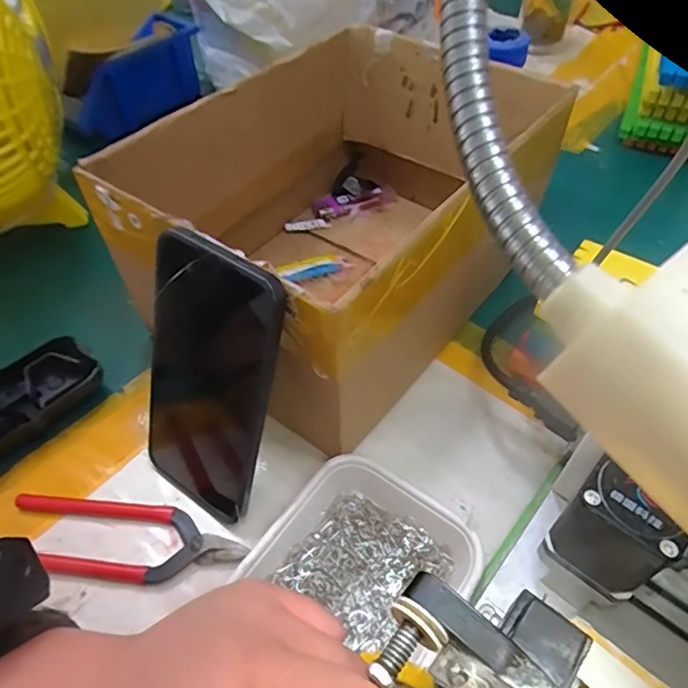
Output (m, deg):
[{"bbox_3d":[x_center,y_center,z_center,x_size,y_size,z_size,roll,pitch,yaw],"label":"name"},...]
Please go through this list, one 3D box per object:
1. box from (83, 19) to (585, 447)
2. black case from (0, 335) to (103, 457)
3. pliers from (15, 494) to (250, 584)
[{"bbox_3d":[0.003,-0.096,0.382,0.195,0.145,0.263,31,58,24],"label":"box"},{"bbox_3d":[-0.221,0.042,0.366,0.054,0.031,0.108,33,59,25],"label":"black case"},{"bbox_3d":[-0.128,0.114,0.315,0.142,0.007,0.044,4,51,5],"label":"pliers"}]

